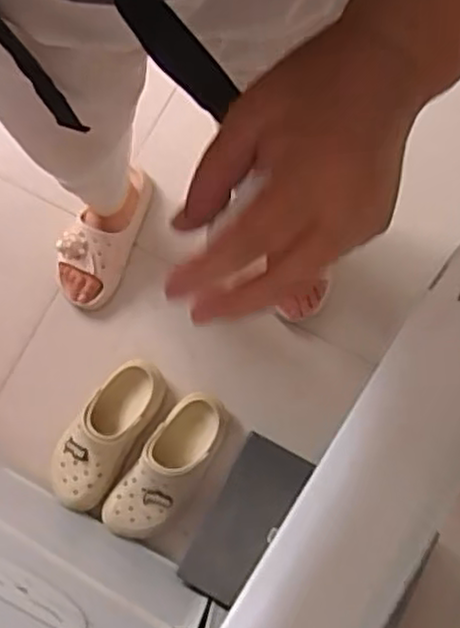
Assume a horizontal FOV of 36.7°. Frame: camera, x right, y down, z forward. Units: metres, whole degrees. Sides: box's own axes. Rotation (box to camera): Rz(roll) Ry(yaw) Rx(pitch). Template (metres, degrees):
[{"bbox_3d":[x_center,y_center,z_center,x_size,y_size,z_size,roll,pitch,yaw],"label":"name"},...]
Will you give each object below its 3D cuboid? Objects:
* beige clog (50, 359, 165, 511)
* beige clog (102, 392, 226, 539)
[{"bbox_3d":[-0.195,0.184,1.093,0.096,0.080,0.247,28,81,8],"label":"beige clog"},{"bbox_3d":[-0.098,0.235,1.075,0.104,0.071,0.247,33,81,9],"label":"beige clog"}]

